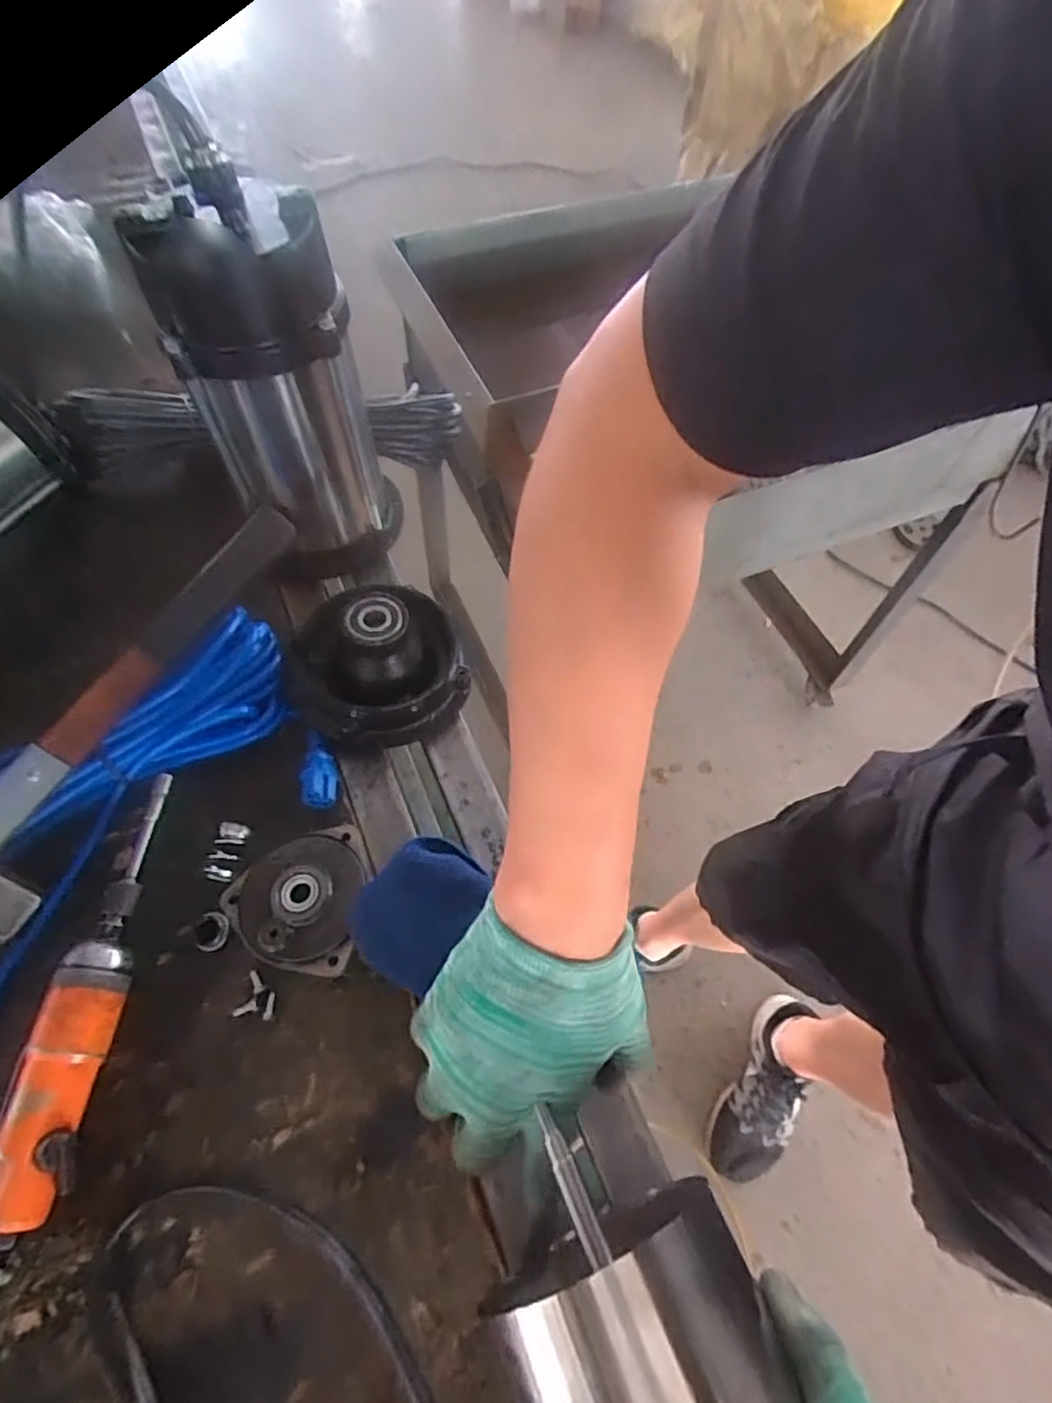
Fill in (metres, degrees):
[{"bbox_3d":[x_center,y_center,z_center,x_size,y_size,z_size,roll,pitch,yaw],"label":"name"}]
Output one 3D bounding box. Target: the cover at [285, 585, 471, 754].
[{"bbox_3d":[-0.118,-0.036,0.511,0.133,0.063,0.127,-17,62,-10],"label":"cover"}]

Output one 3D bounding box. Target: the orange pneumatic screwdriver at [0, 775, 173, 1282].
[{"bbox_3d":[-0.266,0.193,0.399,0.050,0.040,0.316,-1,61,-1],"label":"orange pneumatic screwdriver"}]

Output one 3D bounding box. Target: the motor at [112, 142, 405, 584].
[{"bbox_3d":[-0.176,-0.225,0.502,0.124,0.253,0.108,-23,63,-14],"label":"motor"}]

